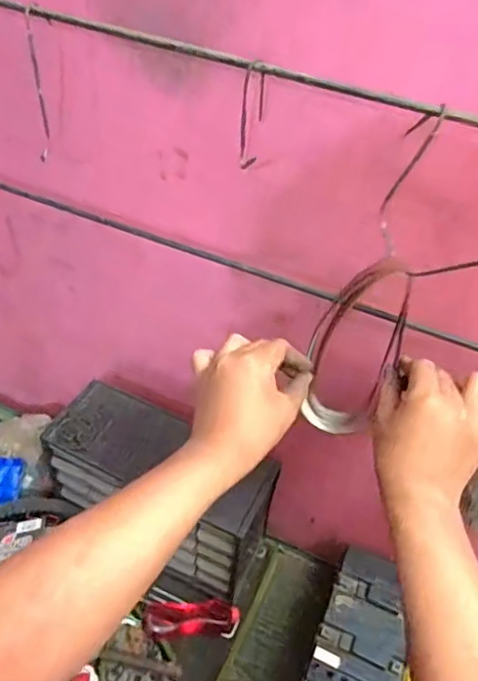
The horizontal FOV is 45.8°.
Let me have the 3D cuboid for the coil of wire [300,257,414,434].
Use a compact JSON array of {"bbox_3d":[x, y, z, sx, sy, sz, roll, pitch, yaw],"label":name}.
[{"bbox_3d":[0.105,0.010,0.530,0.082,0.193,0.030,24,35,21],"label":"coil of wire"}]

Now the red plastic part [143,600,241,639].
[{"bbox_3d":[-0.063,0.378,0.770,0.126,0.029,0.042,0,44,-8],"label":"red plastic part"}]

